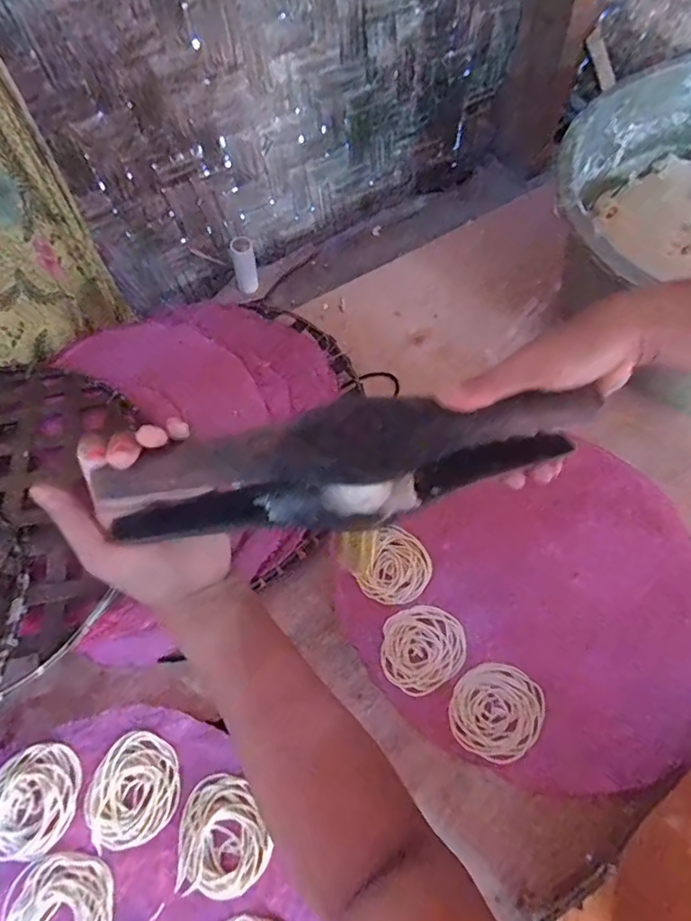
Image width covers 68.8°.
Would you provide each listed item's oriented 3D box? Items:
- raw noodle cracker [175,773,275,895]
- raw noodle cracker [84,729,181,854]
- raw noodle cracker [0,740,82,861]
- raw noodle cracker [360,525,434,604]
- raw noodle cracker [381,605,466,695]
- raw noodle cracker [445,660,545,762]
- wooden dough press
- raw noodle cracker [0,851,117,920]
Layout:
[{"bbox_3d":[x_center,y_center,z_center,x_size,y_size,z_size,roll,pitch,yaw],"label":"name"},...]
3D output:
[{"bbox_3d":[-0.094,0.285,0.387,0.067,0.012,0.073,-3,61,5],"label":"raw noodle cracker"},{"bbox_3d":[-0.170,0.265,0.406,0.071,0.006,0.075,-3,61,5],"label":"raw noodle cracker"},{"bbox_3d":[-0.252,0.269,0.399,0.075,0.004,0.074,-3,61,5],"label":"raw noodle cracker"},{"bbox_3d":[0.051,0.102,0.485,0.059,0.005,0.071,17,65,15],"label":"raw noodle cracker"},{"bbox_3d":[0.070,0.168,0.452,0.075,0.005,0.068,-17,61,-3],"label":"raw noodle cracker"},{"bbox_3d":[0.127,0.210,0.426,0.069,0.011,0.075,-3,61,5],"label":"raw noodle cracker"},{"bbox_3d":[0.007,0.001,0.324,0.307,0.078,0.060,-9,61,-9],"label":"wooden dough press"},{"bbox_3d":[-0.209,0.329,0.365,0.078,0.008,0.069,3,62,9],"label":"raw noodle cracker"}]

